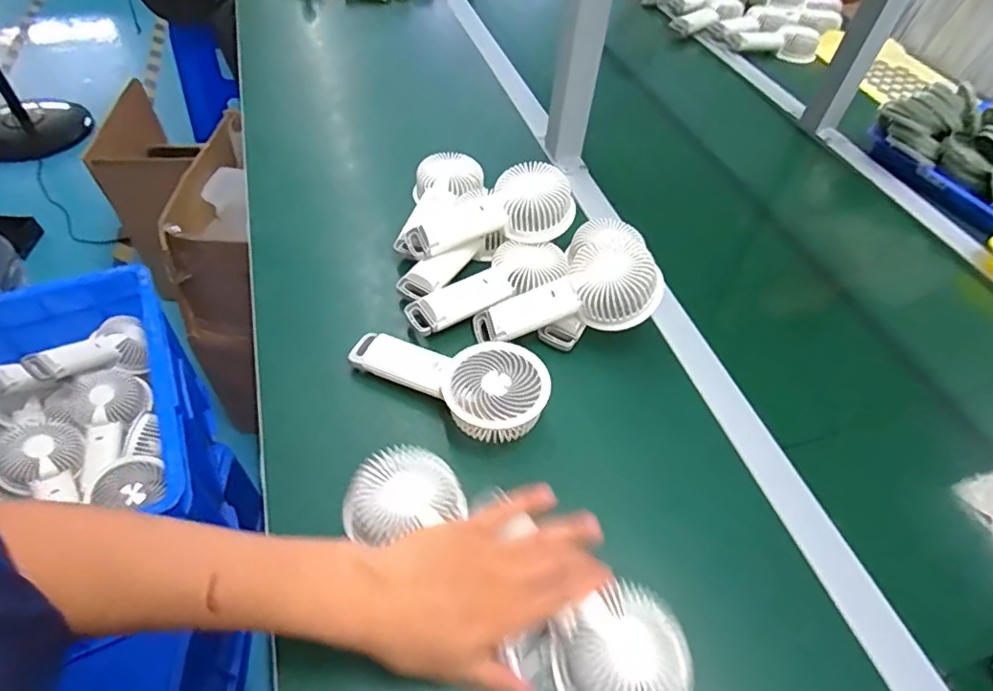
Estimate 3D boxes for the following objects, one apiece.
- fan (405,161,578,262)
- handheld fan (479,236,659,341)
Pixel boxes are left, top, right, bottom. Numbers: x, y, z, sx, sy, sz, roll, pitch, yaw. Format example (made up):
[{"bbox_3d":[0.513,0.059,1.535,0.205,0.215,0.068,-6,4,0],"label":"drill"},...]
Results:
[{"bbox_3d":[-0.007,-0.138,0.586,0.177,0.059,0.066,-19,53,1],"label":"fan"},{"bbox_3d":[0.065,-0.048,0.543,0.182,0.055,0.078,-18,50,14],"label":"handheld fan"}]

